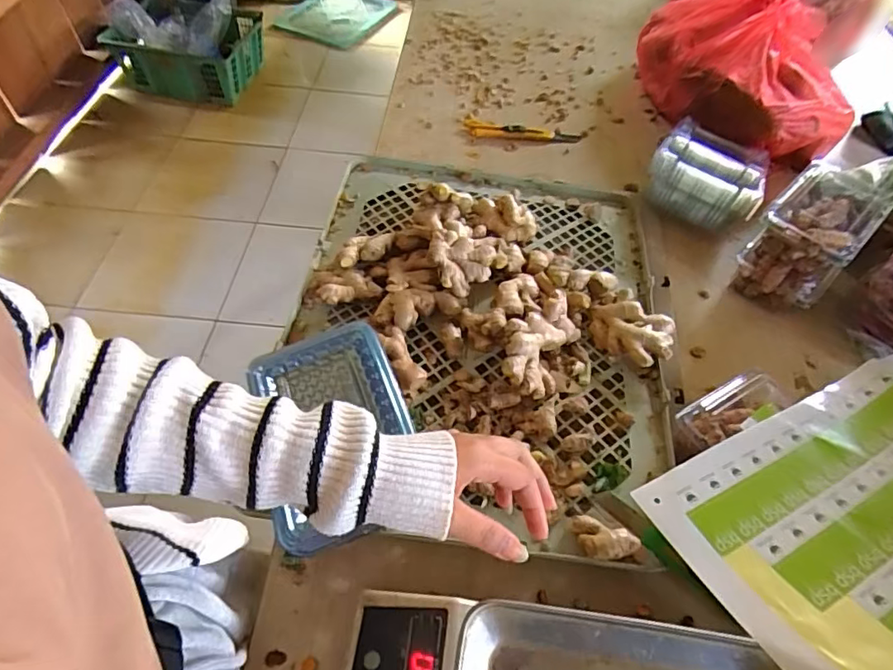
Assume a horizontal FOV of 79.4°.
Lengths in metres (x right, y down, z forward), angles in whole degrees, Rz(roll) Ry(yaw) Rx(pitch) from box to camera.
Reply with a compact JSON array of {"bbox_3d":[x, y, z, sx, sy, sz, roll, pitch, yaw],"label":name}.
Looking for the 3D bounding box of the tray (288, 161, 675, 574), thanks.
[{"bbox_3d":[0.041,-0.030,0.600,0.402,0.072,0.510,7,55,1],"label":"tray"}]

